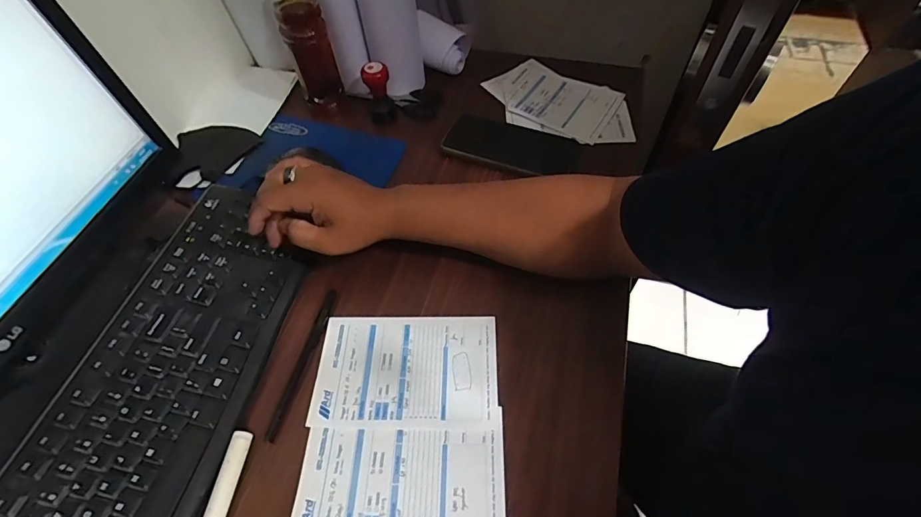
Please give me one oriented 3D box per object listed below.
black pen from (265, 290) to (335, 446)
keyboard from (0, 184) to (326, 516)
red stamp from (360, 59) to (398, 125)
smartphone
[{"bbox_3d":[-0.146,0.095,0.405,0.011,0.005,0.146,10,57,9],"label":"black pen"},{"bbox_3d":[-0.262,0.110,0.376,0.149,0.020,0.404,9,57,8],"label":"keyboard"},{"bbox_3d":[-0.106,-0.221,0.572,0.032,0.075,0.032,27,61,18],"label":"red stamp"},{"bbox_3d":[0.066,-0.147,0.551,0.167,0.012,0.081,15,58,12],"label":"smartphone"}]

